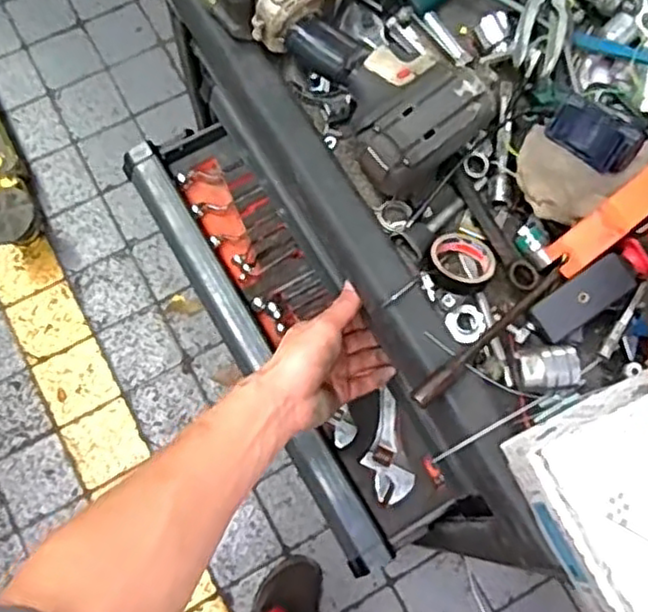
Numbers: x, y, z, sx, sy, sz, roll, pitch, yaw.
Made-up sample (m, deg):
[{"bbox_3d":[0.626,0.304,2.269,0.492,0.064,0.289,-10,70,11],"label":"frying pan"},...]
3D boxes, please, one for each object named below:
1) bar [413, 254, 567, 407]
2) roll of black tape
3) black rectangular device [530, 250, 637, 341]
[{"bbox_3d":[0.136,0.020,0.560,0.173,0.016,0.015,-41,77,-13],"label":"bar"},{"bbox_3d":[0.116,-0.038,0.584,0.055,0.020,0.050,34,74,9],"label":"roll of black tape"},{"bbox_3d":[0.210,-0.008,0.563,0.085,0.011,0.033,-37,76,5],"label":"black rectangular device"}]

